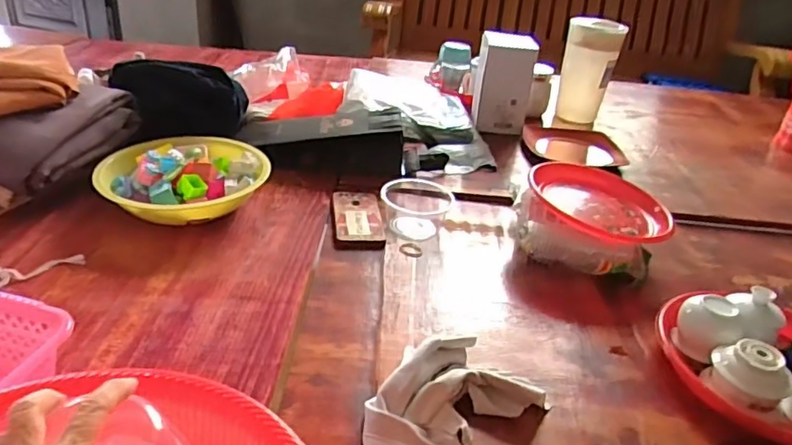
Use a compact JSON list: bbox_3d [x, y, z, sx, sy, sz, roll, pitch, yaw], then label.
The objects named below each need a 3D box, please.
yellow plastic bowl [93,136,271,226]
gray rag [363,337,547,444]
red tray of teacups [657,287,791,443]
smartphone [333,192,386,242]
[{"bbox_3d":[-0.332,-0.064,0.914,0.205,0.080,0.237,29,37,35],"label":"yellow plastic bowl"},{"bbox_3d":[0.051,0.183,0.596,0.183,0.044,0.123,-21,39,-37],"label":"gray rag"},{"bbox_3d":[0.450,0.164,0.687,0.244,0.068,0.208,12,31,12],"label":"red tray of teacups"},{"bbox_3d":[-0.062,-0.011,0.938,0.075,0.012,0.146,0,31,-8],"label":"smartphone"}]

